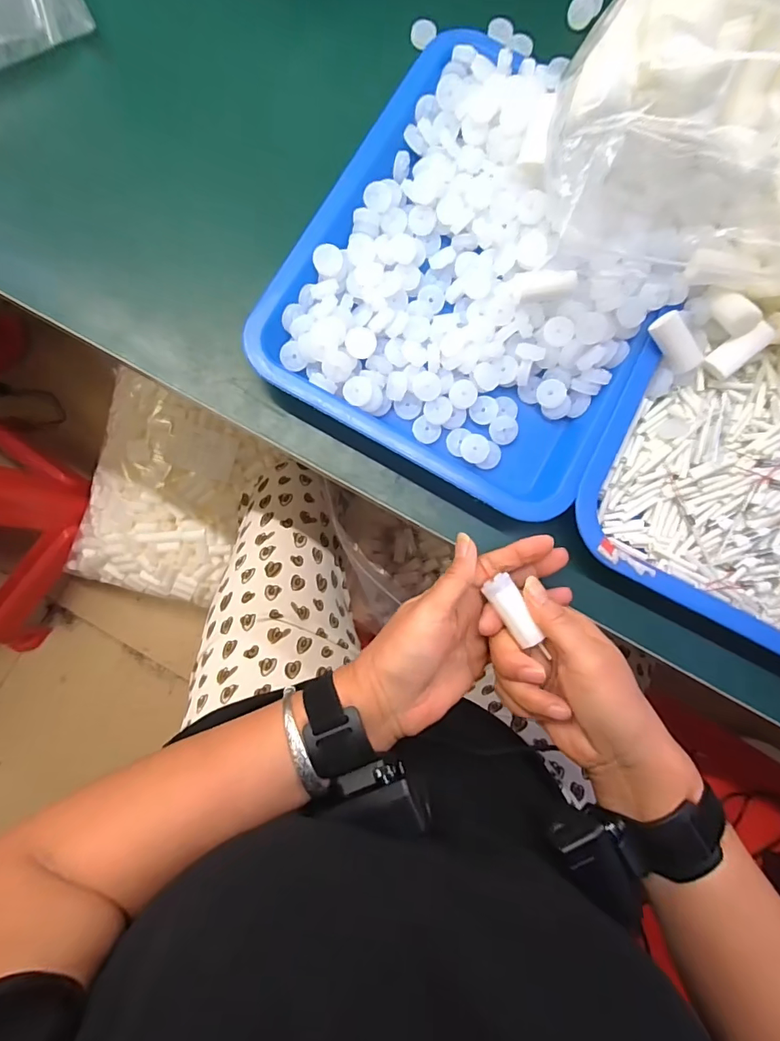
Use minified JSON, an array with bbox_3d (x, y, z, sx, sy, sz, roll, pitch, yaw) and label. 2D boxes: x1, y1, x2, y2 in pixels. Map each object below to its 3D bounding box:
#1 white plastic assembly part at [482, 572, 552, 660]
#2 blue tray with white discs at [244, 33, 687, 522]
[{"bbox_3d":[0.080,0.059,0.303,0.019,0.010,0.046,-30,82,-6],"label":"white plastic assembly part"},{"bbox_3d":[0.075,-0.187,0.360,0.261,0.058,0.316,28,83,1],"label":"blue tray with white discs"}]

